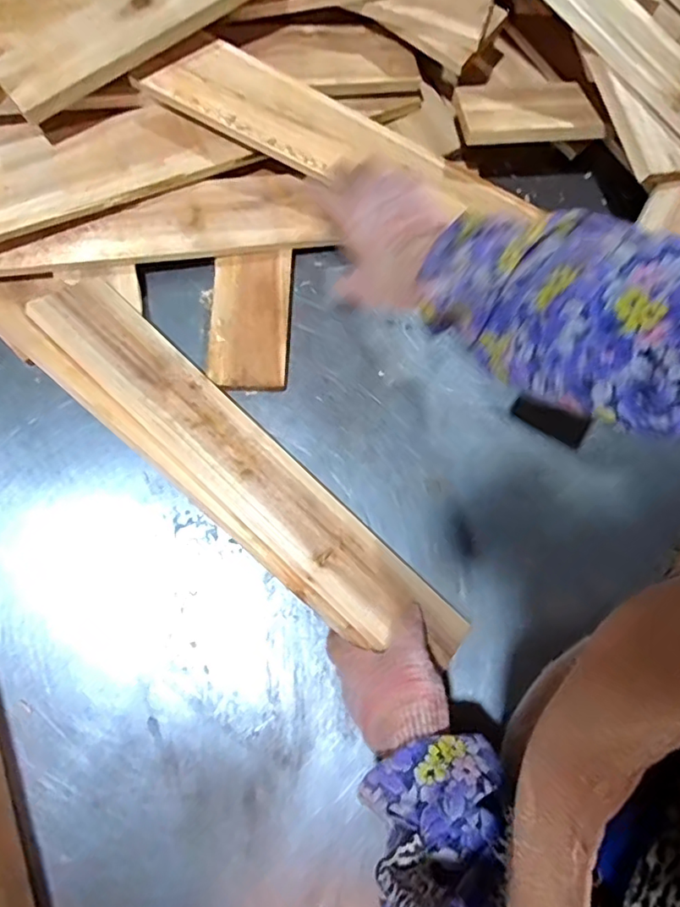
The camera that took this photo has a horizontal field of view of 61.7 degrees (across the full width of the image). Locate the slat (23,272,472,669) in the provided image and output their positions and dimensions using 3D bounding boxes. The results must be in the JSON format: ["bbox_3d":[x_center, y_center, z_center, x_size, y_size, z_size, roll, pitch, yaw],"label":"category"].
[{"bbox_3d":[-0.081,0.015,0.527,0.483,0.012,0.082,43,54,2],"label":"slat"}]

